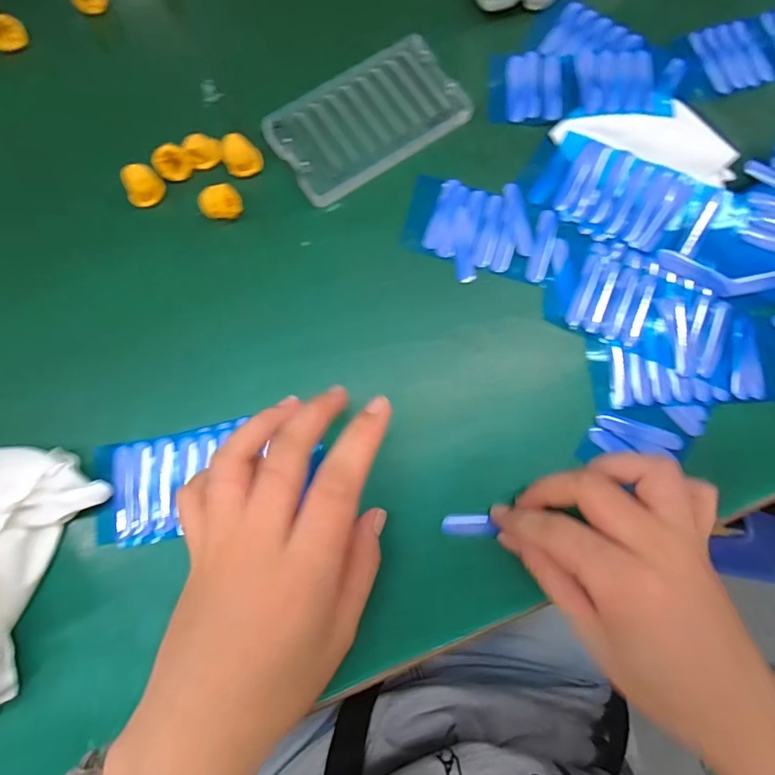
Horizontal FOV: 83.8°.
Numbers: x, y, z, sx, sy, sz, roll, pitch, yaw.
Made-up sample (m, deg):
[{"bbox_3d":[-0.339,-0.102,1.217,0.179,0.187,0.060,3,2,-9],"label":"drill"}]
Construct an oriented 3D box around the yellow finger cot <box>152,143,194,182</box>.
[{"bbox_3d":[-0.137,-0.143,0.275,0.021,0.014,0.015,-40,82,-8],"label":"yellow finger cot"}]

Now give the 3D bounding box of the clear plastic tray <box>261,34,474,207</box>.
[{"bbox_3d":[-0.012,-0.176,0.285,0.122,0.012,0.076,-37,82,-7],"label":"clear plastic tray"}]

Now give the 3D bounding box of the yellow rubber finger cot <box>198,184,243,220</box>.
[{"bbox_3d":[-0.104,-0.116,0.272,0.024,0.016,0.019,-30,81,-6],"label":"yellow rubber finger cot"}]

